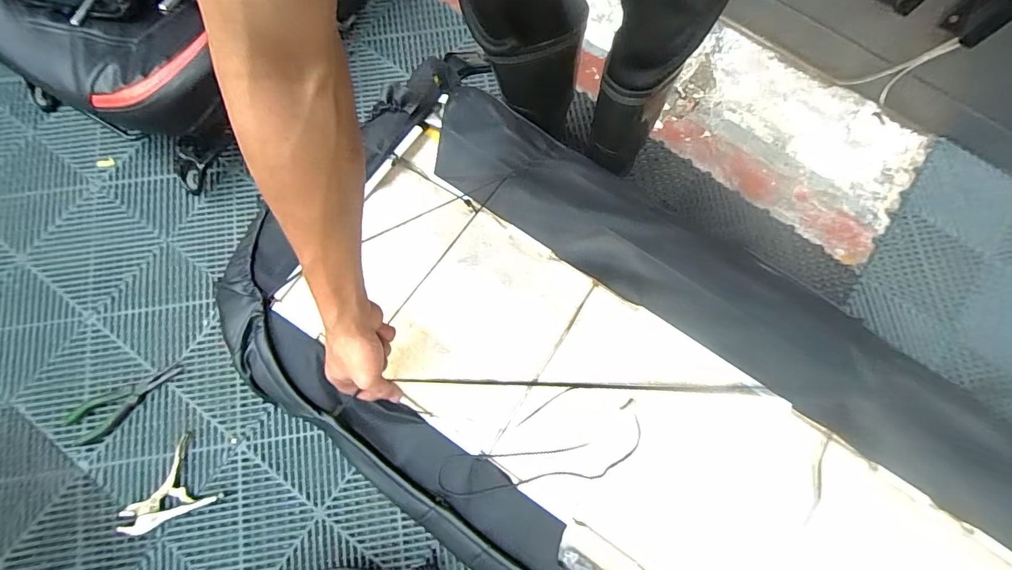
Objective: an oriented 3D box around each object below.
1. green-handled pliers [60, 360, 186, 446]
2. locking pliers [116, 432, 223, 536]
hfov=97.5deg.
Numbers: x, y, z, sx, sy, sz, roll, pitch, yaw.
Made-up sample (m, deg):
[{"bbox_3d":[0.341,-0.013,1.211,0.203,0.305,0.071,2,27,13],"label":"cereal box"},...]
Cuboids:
[{"bbox_3d":[-0.704,0.221,0.819,0.209,0.016,0.074,-27,79,-7],"label":"green-handled pliers"},{"bbox_3d":[-0.615,0.359,0.787,0.164,0.024,0.130,-27,79,-7],"label":"locking pliers"}]

